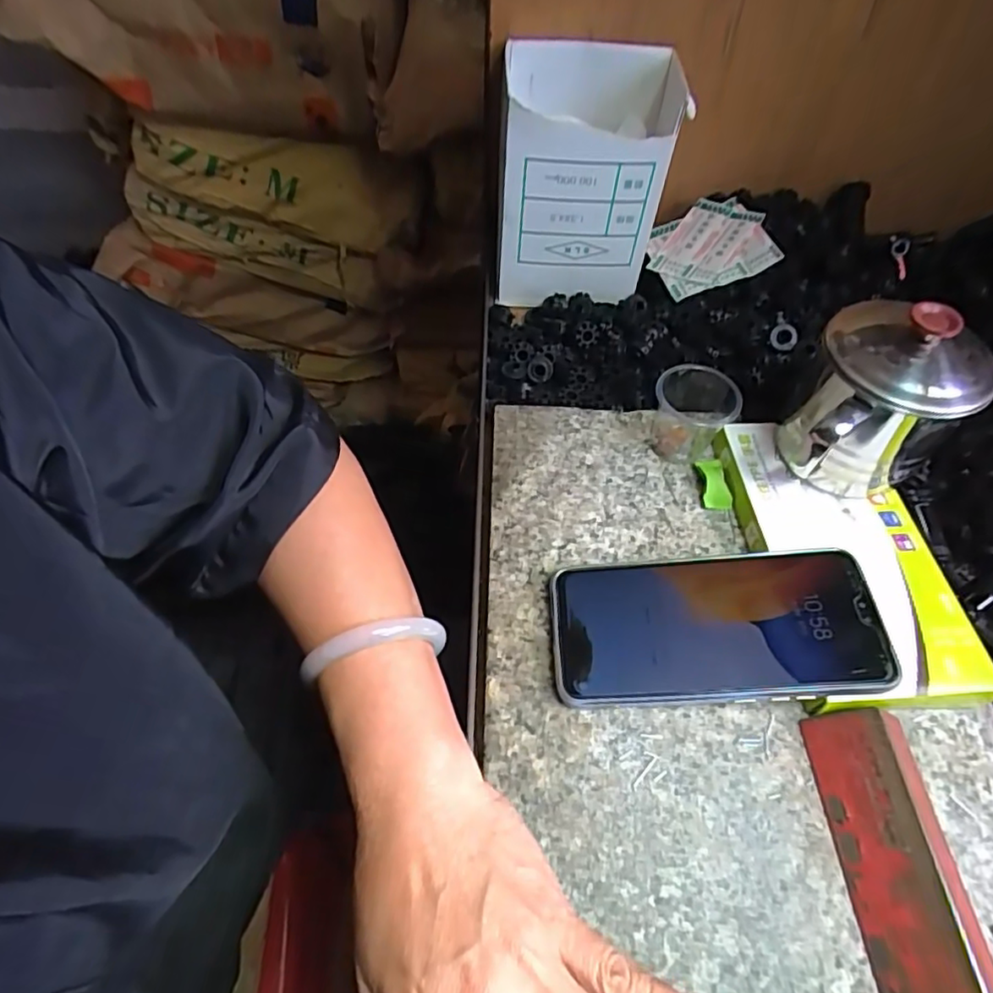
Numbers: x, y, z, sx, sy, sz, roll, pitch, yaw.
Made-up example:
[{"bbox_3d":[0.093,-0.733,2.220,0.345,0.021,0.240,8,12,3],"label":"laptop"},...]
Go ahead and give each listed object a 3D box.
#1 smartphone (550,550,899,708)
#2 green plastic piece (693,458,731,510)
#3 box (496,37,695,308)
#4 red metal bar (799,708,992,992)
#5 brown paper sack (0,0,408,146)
[{"bbox_3d":[0.107,0.064,0.300,0.156,0.006,0.075,-5,54,6],"label":"smartphone"},{"bbox_3d":[0.136,-0.008,0.372,0.018,0.008,0.036,2,55,0],"label":"green plastic piece"},{"bbox_3d":[0.062,-0.241,0.450,0.126,0.144,0.090,-4,55,-4],"label":"box"},{"bbox_3d":[0.167,0.178,0.230,0.036,0.028,0.181,0,55,-1],"label":"red metal bar"},{"bbox_3d":[-0.390,-0.582,0.773,0.516,0.192,0.108,3,55,1],"label":"brown paper sack"}]

